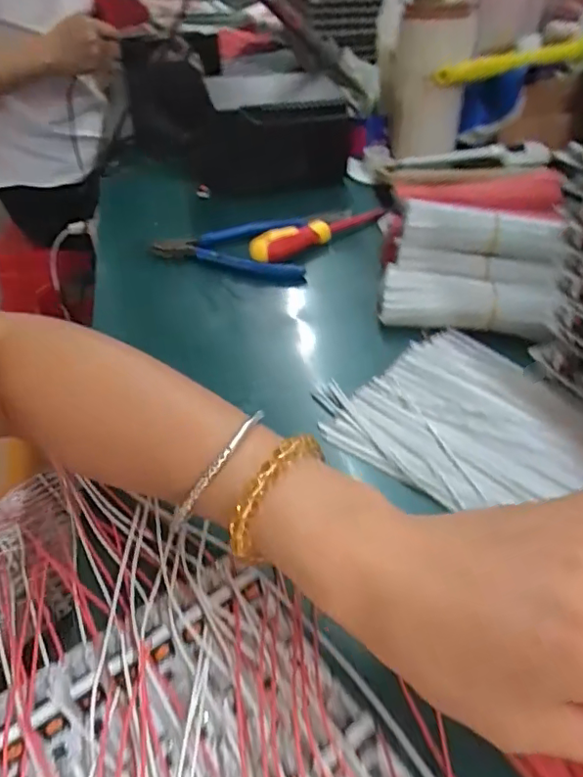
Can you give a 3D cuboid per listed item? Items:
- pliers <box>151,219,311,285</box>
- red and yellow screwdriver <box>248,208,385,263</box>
[{"bbox_3d":[-0.059,-0.123,0.492,0.141,0.023,0.083,0,42,3],"label":"pliers"},{"bbox_3d":[0.025,-0.143,0.491,0.150,0.025,0.022,-28,49,-26],"label":"red and yellow screwdriver"}]

